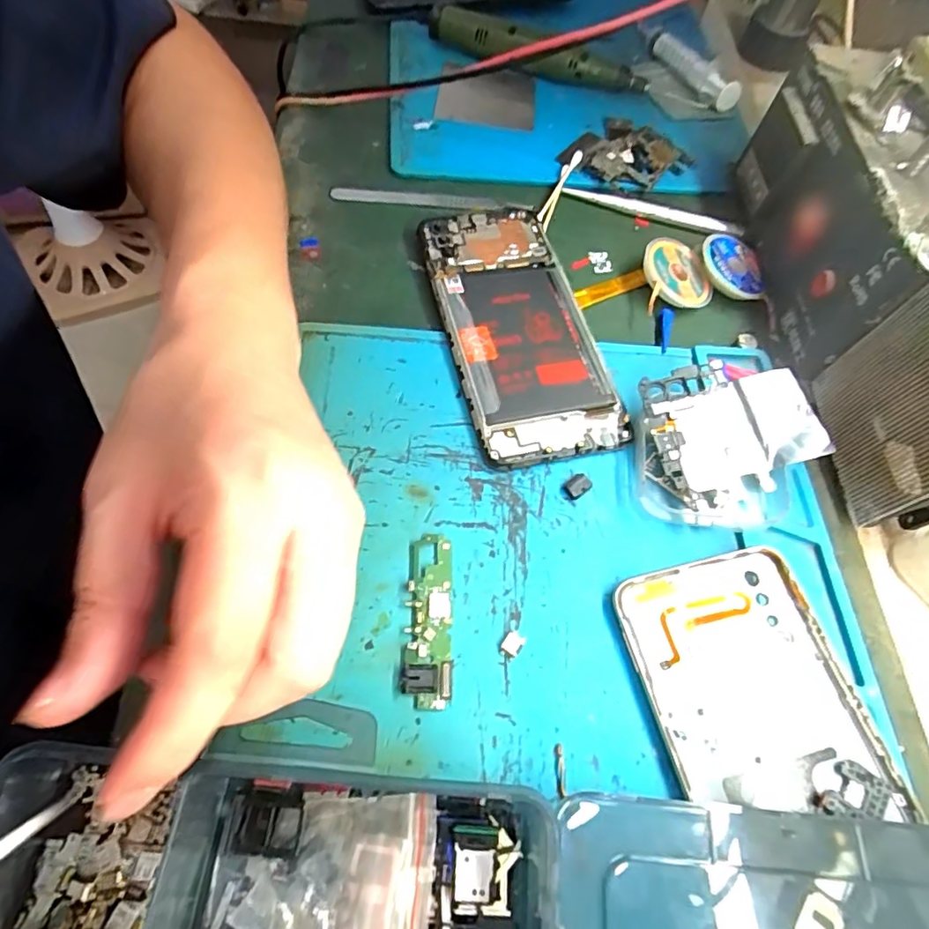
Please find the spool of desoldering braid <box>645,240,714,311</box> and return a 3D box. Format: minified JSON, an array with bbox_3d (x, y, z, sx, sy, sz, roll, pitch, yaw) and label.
[{"bbox_3d":[0.117,-0.106,0.304,0.036,0.013,0.039,2,63,-3],"label":"spool of desoldering braid"}]

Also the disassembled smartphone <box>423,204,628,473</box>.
[{"bbox_3d":[0.025,-0.072,0.282,0.070,0.010,0.155,-11,64,-9],"label":"disassembled smartphone"}]

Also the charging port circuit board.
[{"bbox_3d":[-0.014,0.059,0.214,0.018,0.004,0.066,1,63,-4],"label":"charging port circuit board"}]

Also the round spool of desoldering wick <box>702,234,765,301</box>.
[{"bbox_3d":[0.151,-0.112,0.311,0.040,0.008,0.040,7,65,-15],"label":"round spool of desoldering wick"}]

